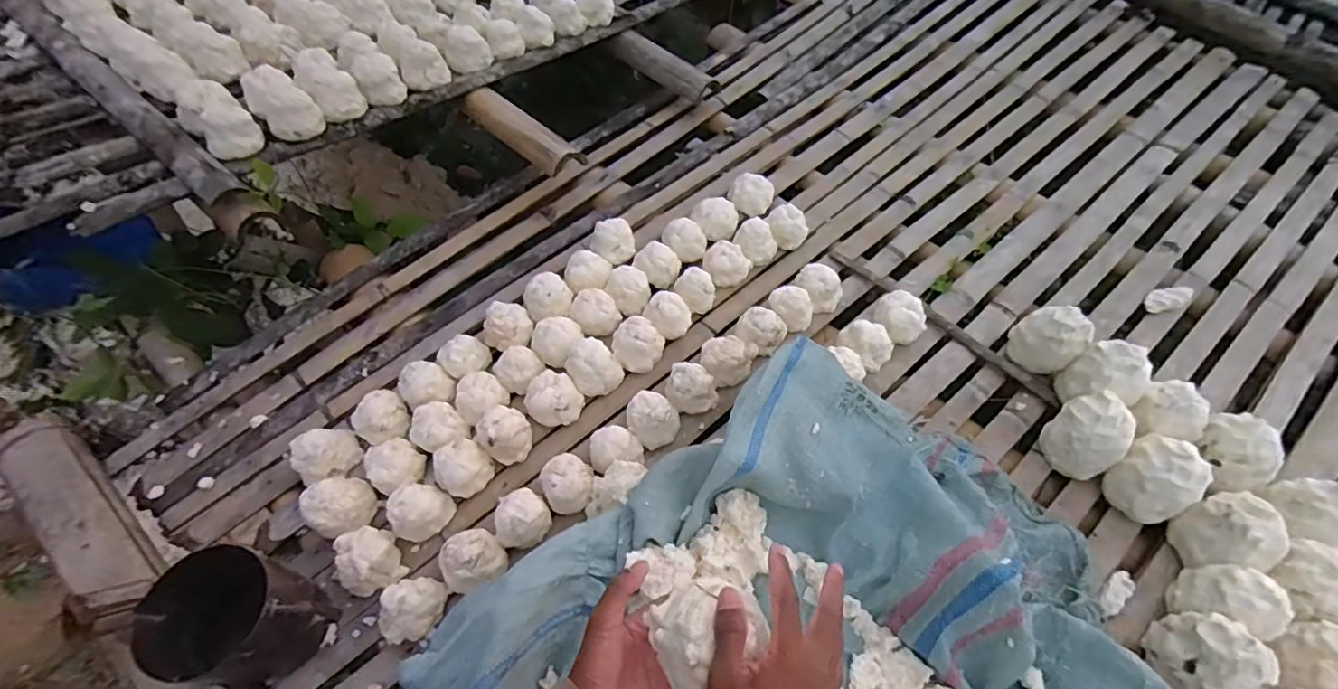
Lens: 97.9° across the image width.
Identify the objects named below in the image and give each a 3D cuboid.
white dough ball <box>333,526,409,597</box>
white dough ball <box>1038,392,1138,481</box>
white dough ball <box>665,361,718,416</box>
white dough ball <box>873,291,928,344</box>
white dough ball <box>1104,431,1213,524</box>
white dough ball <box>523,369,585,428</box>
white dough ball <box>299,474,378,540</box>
[{"bbox_3d":[-0.354,0.254,0.685,0.063,0.057,0.069,-25,62,-16],"label":"white dough ball"},{"bbox_3d":[0.549,0.121,0.765,0.073,0.102,0.089,-26,62,-16],"label":"white dough ball"},{"bbox_3d":[0.032,0.059,0.808,0.069,0.045,0.060,-2,58,-6],"label":"white dough ball"},{"bbox_3d":[0.352,-0.042,0.885,0.072,0.047,0.061,28,60,12],"label":"white dough ball"},{"bbox_3d":[0.613,0.170,0.735,0.075,0.092,0.088,-29,63,-17],"label":"white dough ball"},{"bbox_3d":[-0.158,0.075,0.795,0.063,0.046,0.069,2,58,-3],"label":"white dough ball"},{"bbox_3d":[-0.402,0.194,0.707,0.070,0.052,0.071,28,60,12],"label":"white dough ball"}]

